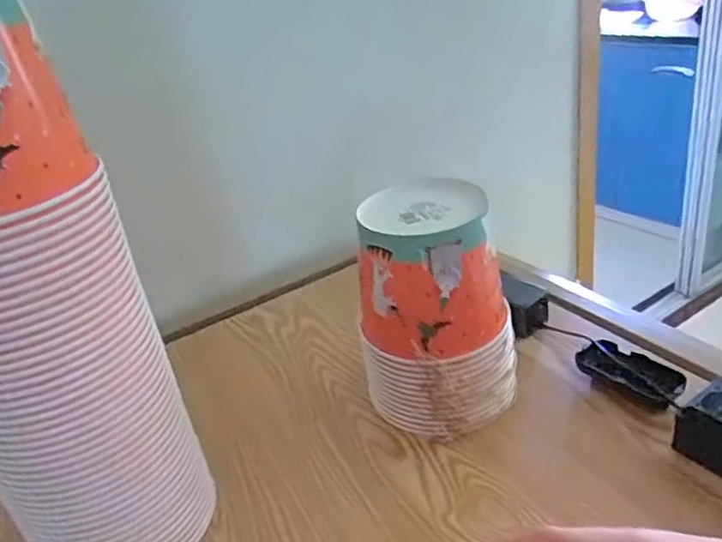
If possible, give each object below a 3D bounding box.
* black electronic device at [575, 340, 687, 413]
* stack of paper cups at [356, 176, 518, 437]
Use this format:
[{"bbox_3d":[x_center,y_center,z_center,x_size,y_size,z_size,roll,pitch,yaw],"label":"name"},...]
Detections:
[{"bbox_3d":[0.283,0.110,0.642,0.053,0.033,0.108,-28,34,-33],"label":"black electronic device"},{"bbox_3d":[0.081,0.043,0.633,0.143,0.229,0.134,5,31,23],"label":"stack of paper cups"}]

